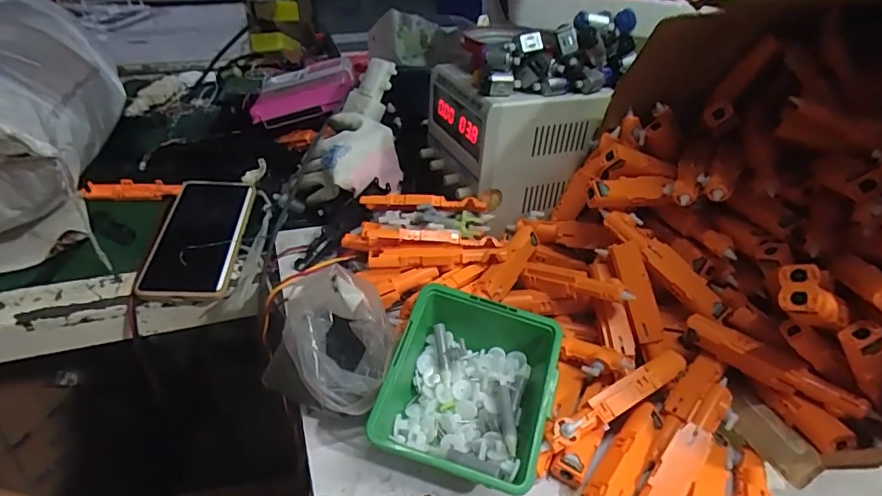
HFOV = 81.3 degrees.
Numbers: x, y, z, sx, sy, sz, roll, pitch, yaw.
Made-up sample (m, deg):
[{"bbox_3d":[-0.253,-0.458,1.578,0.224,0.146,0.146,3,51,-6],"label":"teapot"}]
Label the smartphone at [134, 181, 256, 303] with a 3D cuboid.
[{"bbox_3d":[-0.252,-0.015,0.529,0.092,0.018,0.166,-1,40,-7],"label":"smartphone"}]

